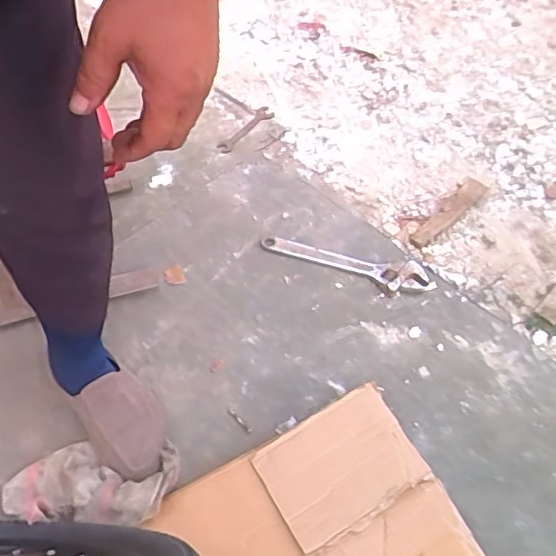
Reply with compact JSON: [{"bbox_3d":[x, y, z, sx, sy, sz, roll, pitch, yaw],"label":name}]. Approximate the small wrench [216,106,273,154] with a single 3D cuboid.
[{"bbox_3d":[-0.064,-0.308,1.211,0.043,0.008,0.173,31,60,16],"label":"small wrench"}]

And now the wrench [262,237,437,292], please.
[{"bbox_3d":[0.119,-0.025,1.005,0.293,0.024,0.063,13,56,5],"label":"wrench"}]

